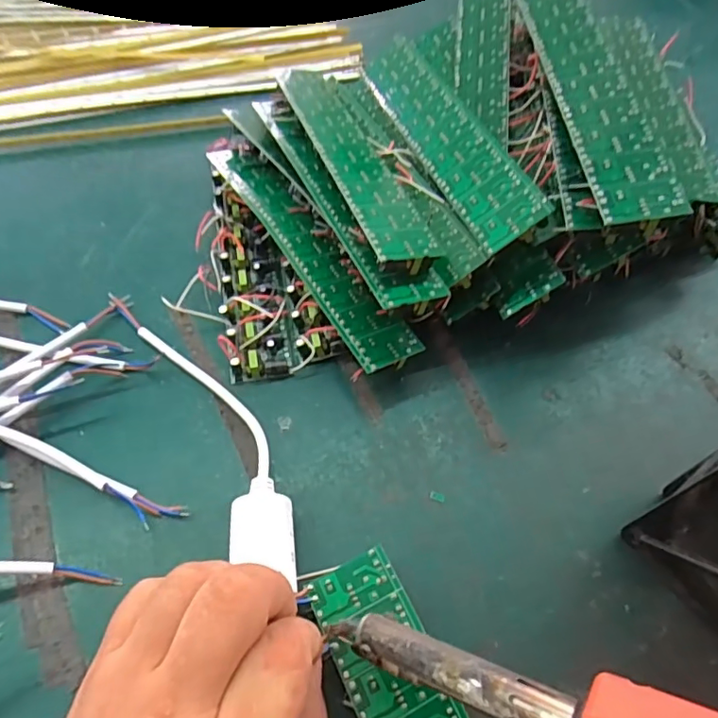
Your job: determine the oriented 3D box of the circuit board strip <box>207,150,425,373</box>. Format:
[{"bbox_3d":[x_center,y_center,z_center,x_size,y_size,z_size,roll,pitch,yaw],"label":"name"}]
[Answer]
[{"bbox_3d":[-0.031,-0.073,0.325,0.039,0.010,0.196,-21,61,-28],"label":"circuit board strip"}]

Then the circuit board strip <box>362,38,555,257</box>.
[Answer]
[{"bbox_3d":[0.051,-0.140,0.321,0.040,0.008,0.197,-36,54,19],"label":"circuit board strip"}]

